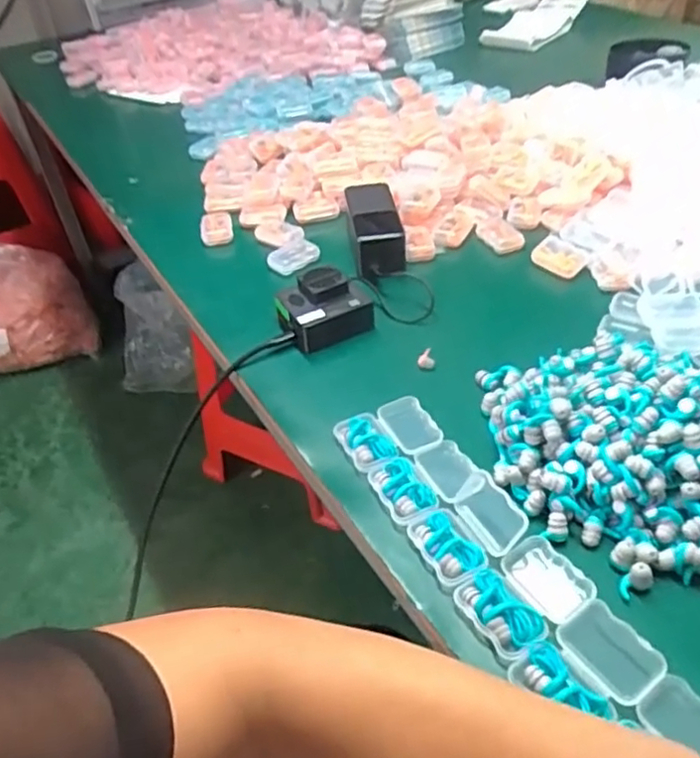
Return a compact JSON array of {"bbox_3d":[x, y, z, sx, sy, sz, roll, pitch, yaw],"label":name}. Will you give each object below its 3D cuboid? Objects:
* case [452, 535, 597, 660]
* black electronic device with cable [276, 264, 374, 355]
[{"bbox_3d":[0.111,0.134,0.412,0.077,0.014,0.056,-24,45,-20],"label":"case"},{"bbox_3d":[-0.025,-0.071,0.639,0.082,0.050,0.066,-20,44,-16],"label":"black electronic device with cable"}]

